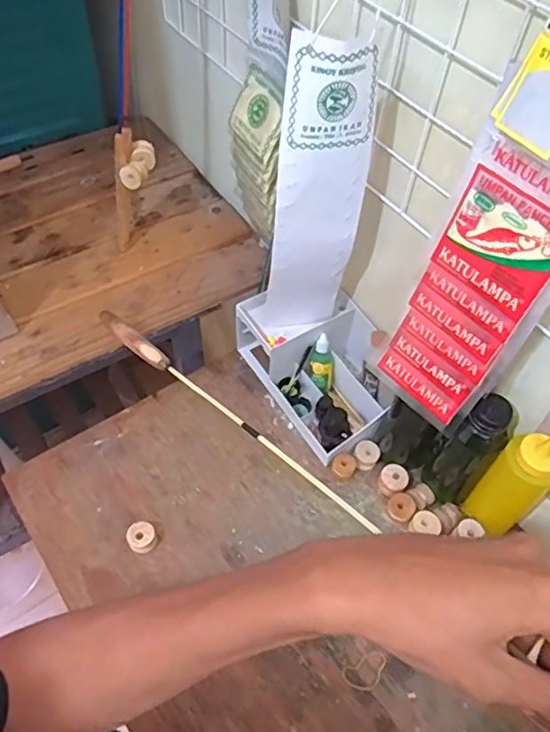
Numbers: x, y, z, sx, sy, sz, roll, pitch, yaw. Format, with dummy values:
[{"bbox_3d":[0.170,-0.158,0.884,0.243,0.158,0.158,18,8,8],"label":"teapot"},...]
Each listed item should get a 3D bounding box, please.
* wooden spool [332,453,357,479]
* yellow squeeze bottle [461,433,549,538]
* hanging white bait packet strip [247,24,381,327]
[{"bbox_3d":[0.089,0.132,0.762,0.030,0.022,0.031,1,54,-2],"label":"wooden spool"},{"bbox_3d":[0.258,0.131,0.636,0.060,0.145,0.061,-37,64,-25],"label":"yellow squeeze bottle"},{"bbox_3d":[0.040,-0.162,0.641,0.098,0.376,0.048,-1,55,-4],"label":"hanging white bait packet strip"}]

